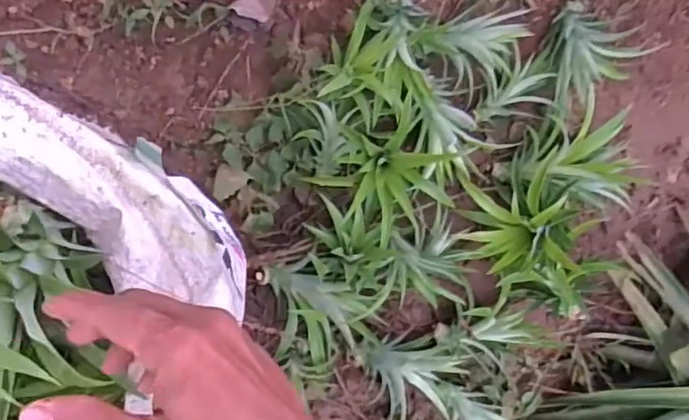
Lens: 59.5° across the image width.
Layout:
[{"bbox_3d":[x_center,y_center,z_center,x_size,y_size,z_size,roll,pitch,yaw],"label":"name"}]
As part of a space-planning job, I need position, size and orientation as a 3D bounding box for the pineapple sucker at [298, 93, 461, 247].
[{"bbox_3d":[0.083,-0.065,1.051,0.222,0.162,0.214,-38,92,-8],"label":"pineapple sucker"}]

